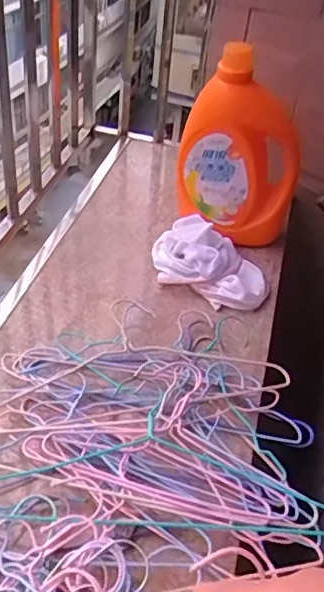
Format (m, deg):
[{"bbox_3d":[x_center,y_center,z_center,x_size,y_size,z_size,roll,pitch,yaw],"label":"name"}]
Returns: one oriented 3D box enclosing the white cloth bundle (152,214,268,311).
[{"bbox_3d":[0.080,-0.058,0.999,0.225,0.057,0.141,32,45,24],"label":"white cloth bundle"}]

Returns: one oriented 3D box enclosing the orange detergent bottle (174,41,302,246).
[{"bbox_3d":[0.130,-0.257,1.002,0.221,0.322,0.116,17,41,9],"label":"orange detergent bottle"}]

